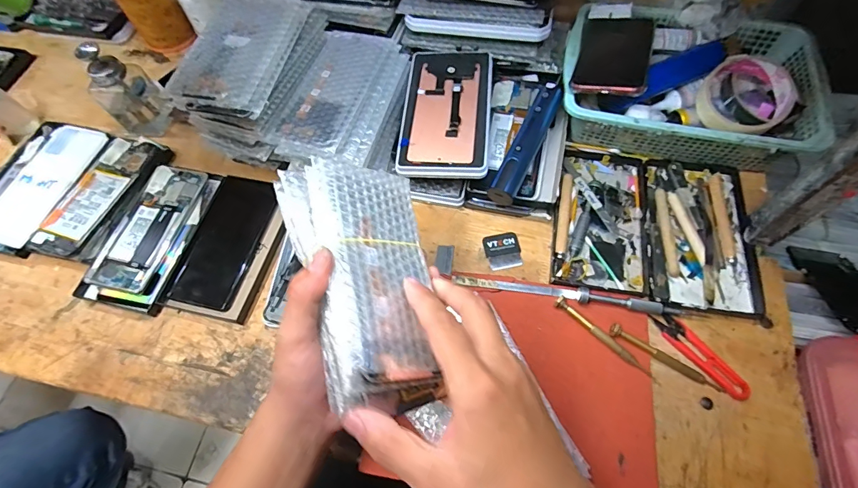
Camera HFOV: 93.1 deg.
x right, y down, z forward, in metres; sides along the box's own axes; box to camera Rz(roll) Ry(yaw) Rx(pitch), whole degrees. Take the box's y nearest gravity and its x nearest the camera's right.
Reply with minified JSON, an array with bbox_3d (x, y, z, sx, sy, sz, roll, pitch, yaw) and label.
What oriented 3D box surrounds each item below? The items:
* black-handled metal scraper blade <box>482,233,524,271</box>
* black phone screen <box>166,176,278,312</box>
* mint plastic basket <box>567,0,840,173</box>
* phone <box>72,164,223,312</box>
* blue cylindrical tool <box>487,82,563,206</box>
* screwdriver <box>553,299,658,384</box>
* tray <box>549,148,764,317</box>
[{"bbox_3d":[0.084,0.008,0.460,0.039,0.004,0.041,-10,64,-1],"label":"black-handled metal scraper blade"},{"bbox_3d":[-0.238,-0.006,0.474,0.077,0.007,0.159,13,66,10],"label":"black phone screen"},{"bbox_3d":[0.297,-0.189,0.473,0.270,0.066,0.187,11,66,9],"label":"mint plastic basket"},{"bbox_3d":[-0.321,-0.013,0.479,0.101,0.013,0.183,17,71,9],"label":"phone"},{"bbox_3d":[0.111,-0.111,0.462,0.028,0.034,0.157,24,68,14],"label":"blue cylindrical tool"},{"bbox_3d":[0.173,0.093,0.397,0.116,0.008,0.012,40,73,20],"label":"screwdriver"},{"bbox_3d":[0.244,-0.021,0.449,0.200,0.028,0.177,9,65,8],"label":"tray"}]

